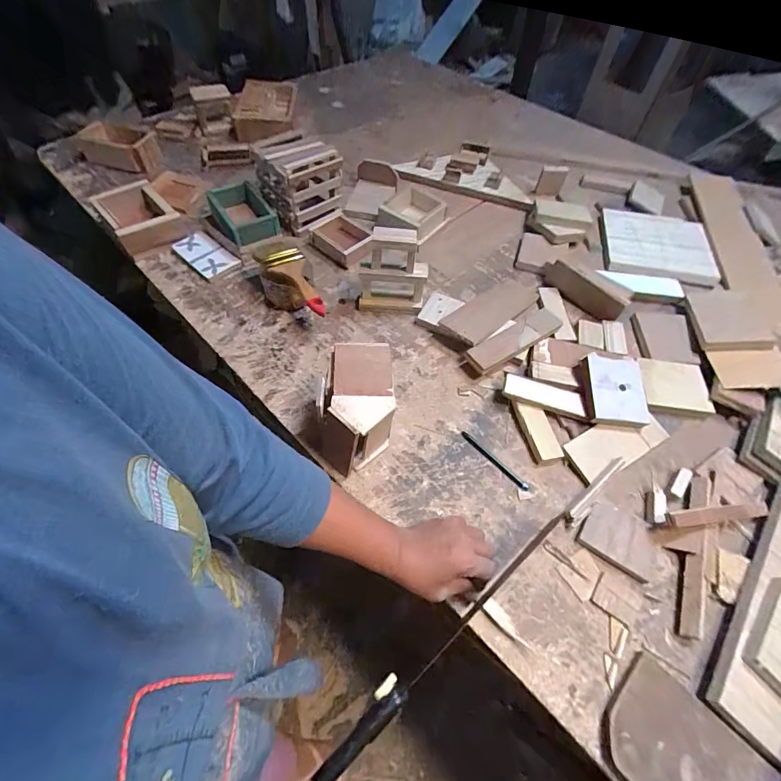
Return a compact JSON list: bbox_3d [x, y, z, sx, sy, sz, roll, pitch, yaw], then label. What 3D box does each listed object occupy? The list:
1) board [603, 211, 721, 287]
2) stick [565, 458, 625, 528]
[{"bbox_3d":[0.540,-0.299,0.796,0.207,0.013,0.195,11,56,5],"label":"board"},{"bbox_3d":[0.269,0.132,0.511,0.121,0.016,0.017,-37,66,-20],"label":"stick"}]

